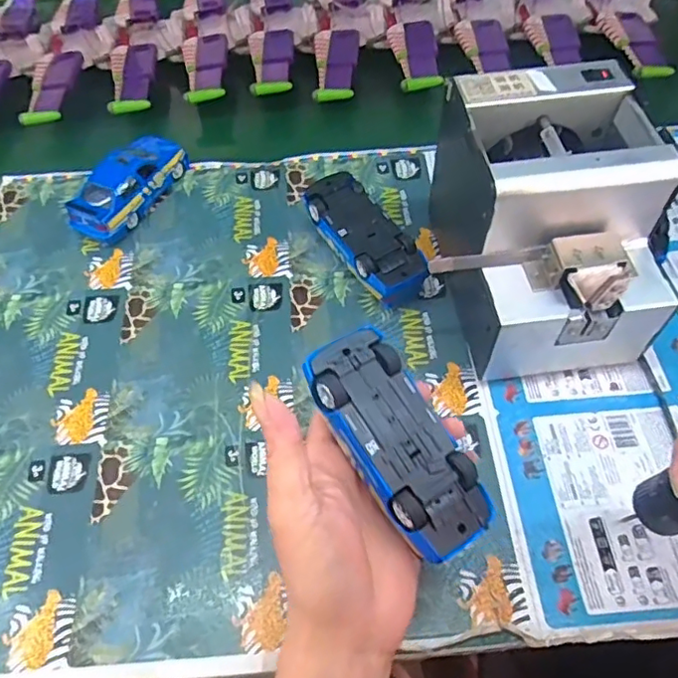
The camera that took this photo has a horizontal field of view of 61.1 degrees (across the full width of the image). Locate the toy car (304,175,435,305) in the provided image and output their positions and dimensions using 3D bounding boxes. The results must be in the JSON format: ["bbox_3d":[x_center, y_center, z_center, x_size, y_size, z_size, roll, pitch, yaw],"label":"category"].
[{"bbox_3d":[0.020,-0.082,0.492,0.056,0.046,0.131,-27,60,-15],"label":"toy car"}]

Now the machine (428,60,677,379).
[{"bbox_3d":[0.142,-0.081,0.426,0.149,0.146,0.172,-8,57,-3],"label":"machine"}]

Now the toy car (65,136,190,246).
[{"bbox_3d":[-0.197,-0.146,0.542,0.051,0.043,0.126,22,60,15],"label":"toy car"}]

